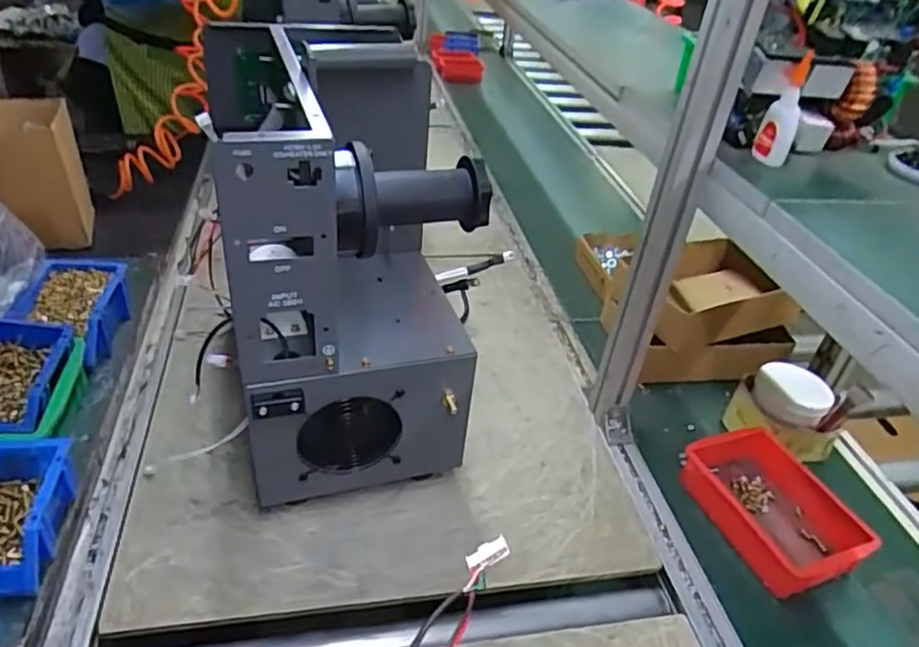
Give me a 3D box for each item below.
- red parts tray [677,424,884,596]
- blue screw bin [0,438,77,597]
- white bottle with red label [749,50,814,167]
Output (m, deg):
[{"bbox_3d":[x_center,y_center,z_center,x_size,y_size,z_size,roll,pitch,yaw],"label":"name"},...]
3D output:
[{"bbox_3d":[0.374,0.225,0.797,0.129,0.056,0.204,-11,39,-23],"label":"red parts tray"},{"bbox_3d":[-0.462,0.193,0.652,0.116,0.068,0.148,-2,36,-11],"label":"blue screw bin"},{"bbox_3d":[0.348,-0.228,0.702,0.036,0.109,0.025,20,38,18],"label":"white bottle with red label"}]

